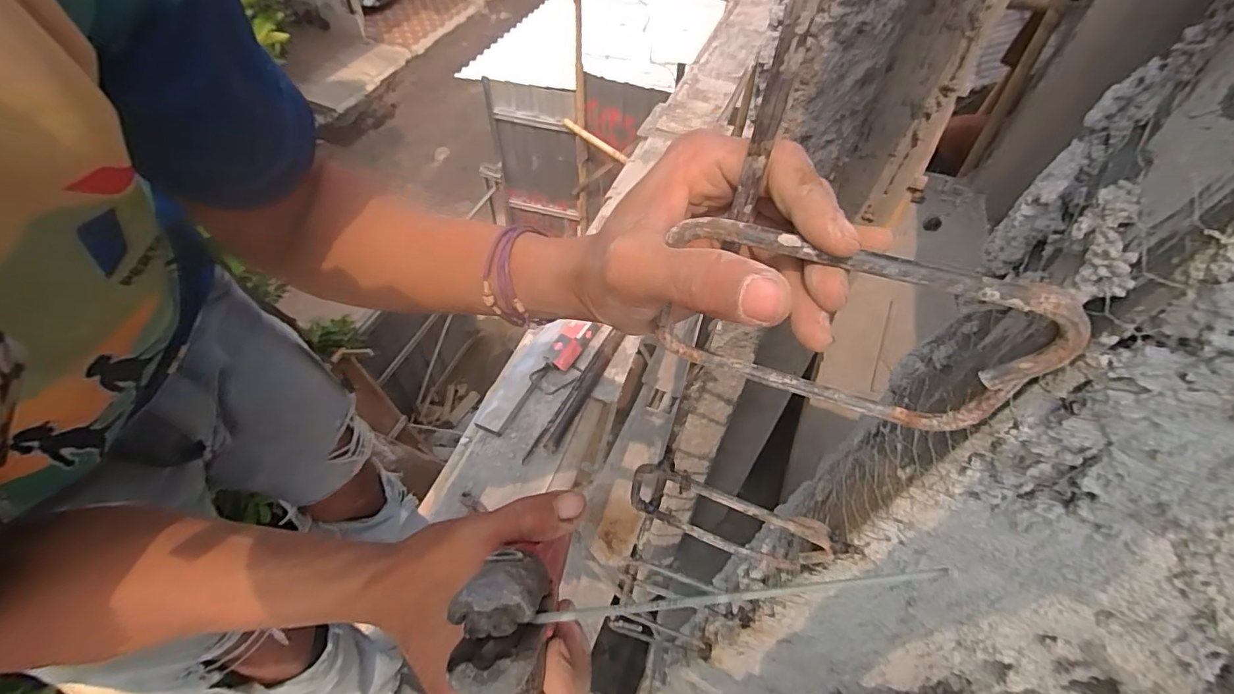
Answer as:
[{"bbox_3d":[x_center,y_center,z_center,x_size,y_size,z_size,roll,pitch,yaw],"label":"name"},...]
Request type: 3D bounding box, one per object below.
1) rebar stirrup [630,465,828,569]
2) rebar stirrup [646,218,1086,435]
[{"bbox_3d":[0.080,0.132,0.396,0.144,0.091,0.013,18,54,11],"label":"rebar stirrup"},{"bbox_3d":[0.090,-0.006,0.211,0.138,0.089,0.009,18,54,11],"label":"rebar stirrup"}]

